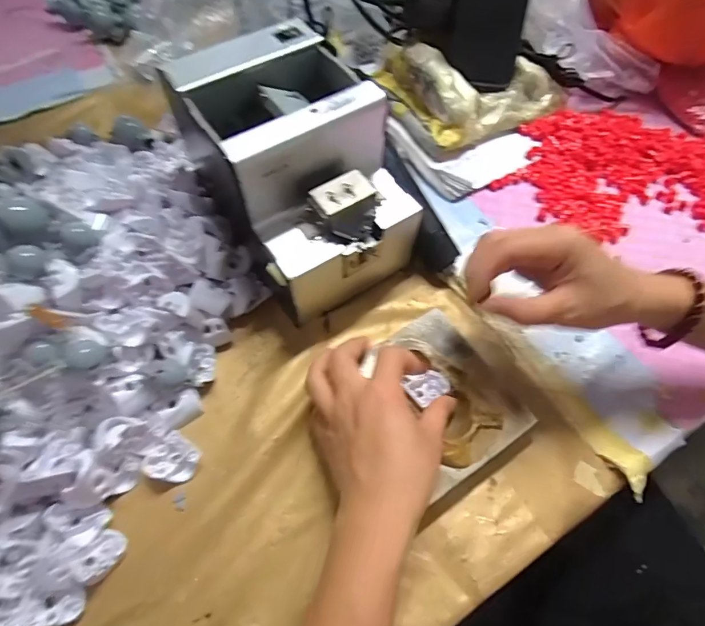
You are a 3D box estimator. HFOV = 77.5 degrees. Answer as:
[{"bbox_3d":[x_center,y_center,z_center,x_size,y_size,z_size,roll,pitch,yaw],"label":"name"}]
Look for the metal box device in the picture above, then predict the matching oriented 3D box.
[{"bbox_3d":[-0.045,-0.112,0.368,0.132,0.139,0.188,-29,65,-15],"label":"metal box device"}]

